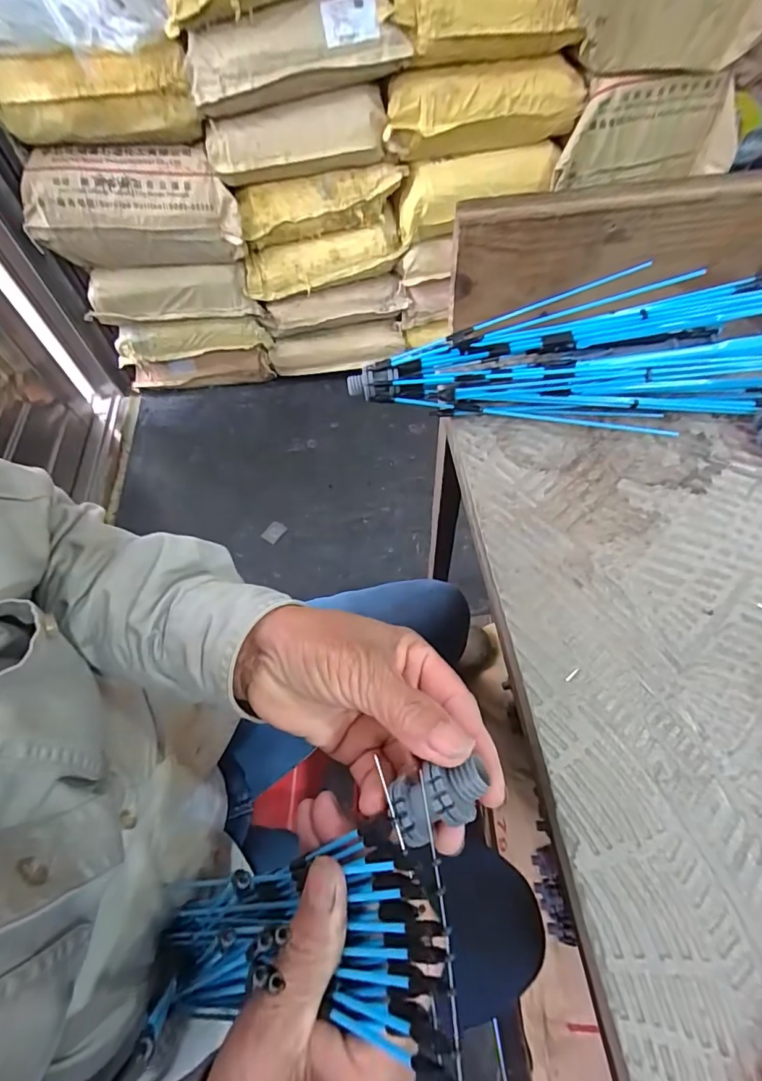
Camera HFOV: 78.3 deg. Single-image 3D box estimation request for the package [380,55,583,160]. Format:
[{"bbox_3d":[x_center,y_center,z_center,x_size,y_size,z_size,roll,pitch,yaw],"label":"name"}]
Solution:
[{"bbox_3d":[0.236,-1.008,1.106,0.446,0.155,0.107,-5,59,0],"label":"package"}]

